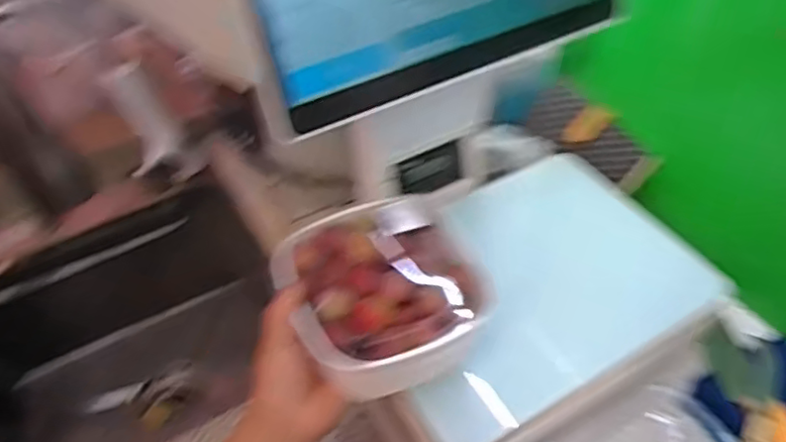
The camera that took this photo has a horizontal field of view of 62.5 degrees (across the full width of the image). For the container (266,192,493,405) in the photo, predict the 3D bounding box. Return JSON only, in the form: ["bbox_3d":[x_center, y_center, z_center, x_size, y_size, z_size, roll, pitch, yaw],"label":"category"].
[{"bbox_3d":[-0.007,0.066,0.568,0.154,0.081,0.167,-2,44,2],"label":"container"}]

